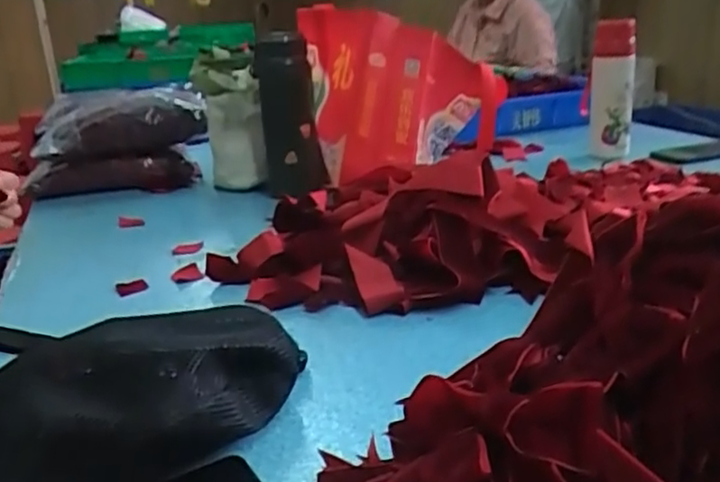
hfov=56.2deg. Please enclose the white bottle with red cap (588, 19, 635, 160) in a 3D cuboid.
[{"bbox_3d":[0.441,-0.265,1.185,0.074,0.219,0.080,3,21,18],"label":"white bottle with red cap"}]

